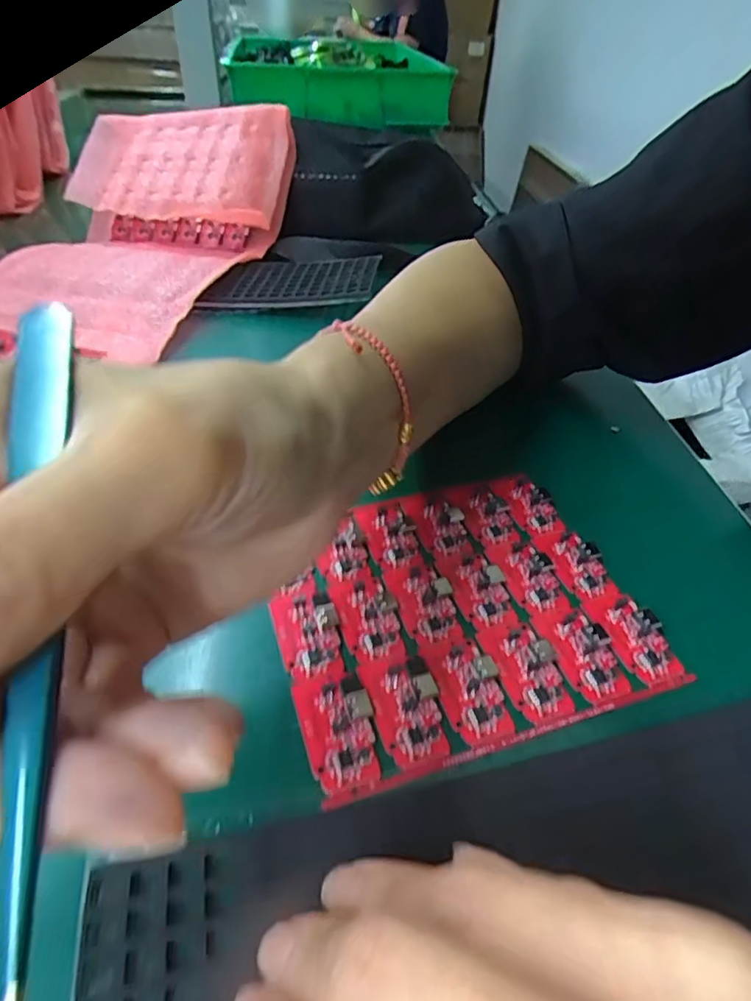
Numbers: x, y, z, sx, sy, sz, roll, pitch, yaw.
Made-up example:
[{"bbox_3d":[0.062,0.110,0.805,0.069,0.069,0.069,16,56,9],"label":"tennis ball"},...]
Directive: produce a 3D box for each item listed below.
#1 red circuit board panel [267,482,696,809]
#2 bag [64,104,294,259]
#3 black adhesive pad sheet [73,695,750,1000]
[{"bbox_3d":[0.028,0.036,0.213,0.129,0.004,0.112,-12,44,-16],"label":"red circuit board panel"},{"bbox_3d":[-0.164,-0.272,0.477,0.179,0.058,0.115,11,73,11],"label":"bag"},{"bbox_3d":[0.042,0.101,0.141,0.218,0.011,0.078,-10,35,-12],"label":"black adhesive pad sheet"}]

